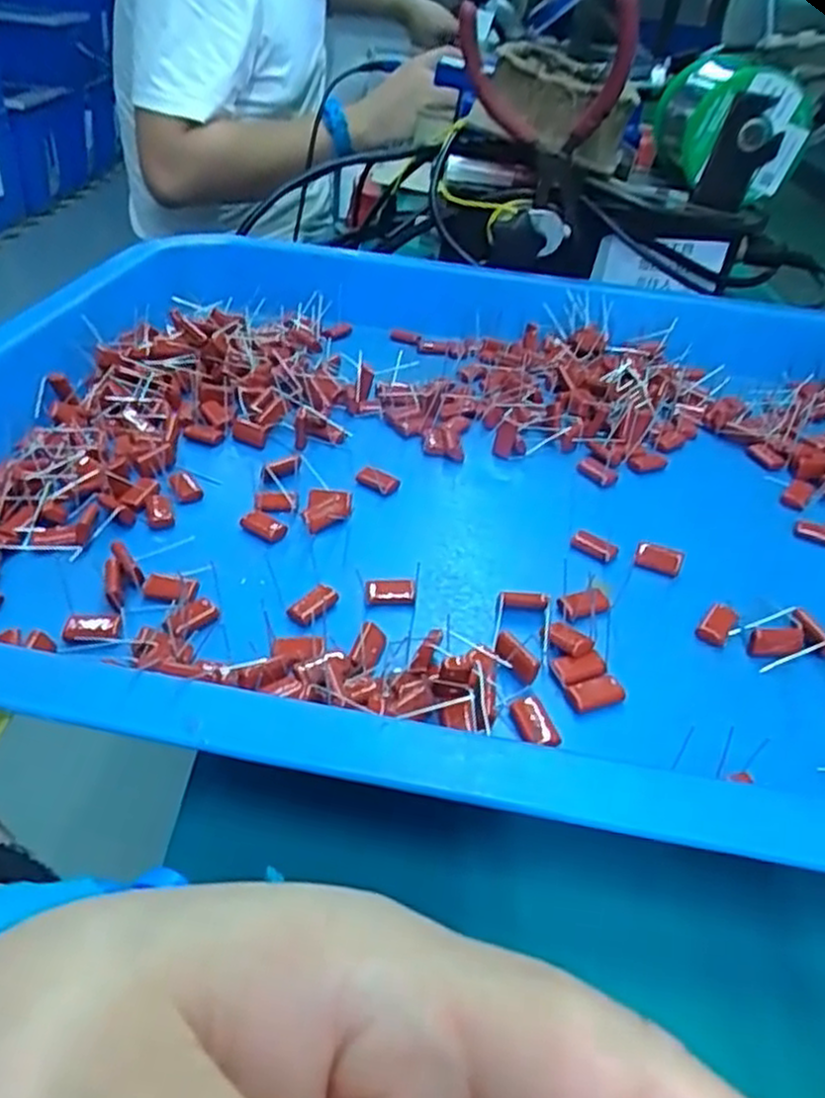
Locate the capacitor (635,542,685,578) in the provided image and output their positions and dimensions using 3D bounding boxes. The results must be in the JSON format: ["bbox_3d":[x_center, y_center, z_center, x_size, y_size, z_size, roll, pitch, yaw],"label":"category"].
[{"bbox_3d":[0.086,0.004,0.266,0.016,0.006,0.008,15,37,10],"label":"capacitor"}]

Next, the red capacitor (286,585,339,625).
[{"bbox_3d":[-0.031,0.018,0.241,0.008,0.004,0.015,31,42,28],"label":"red capacitor"}]

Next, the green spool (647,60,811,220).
[{"bbox_3d":[0.190,-0.258,0.467,0.062,0.065,0.101,5,37,-4],"label":"green spool"}]

